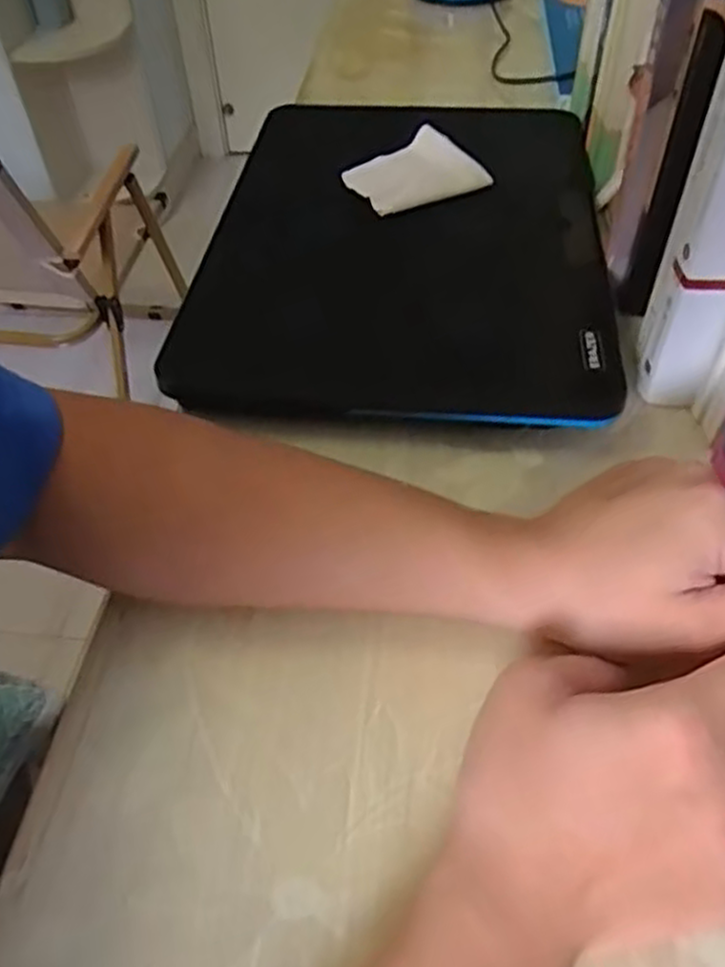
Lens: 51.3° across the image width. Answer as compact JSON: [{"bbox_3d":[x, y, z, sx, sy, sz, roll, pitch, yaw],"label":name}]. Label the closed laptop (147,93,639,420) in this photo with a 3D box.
[{"bbox_3d":[0.031,-0.177,0.529,0.256,0.041,0.376,2,49,5],"label":"closed laptop"}]

